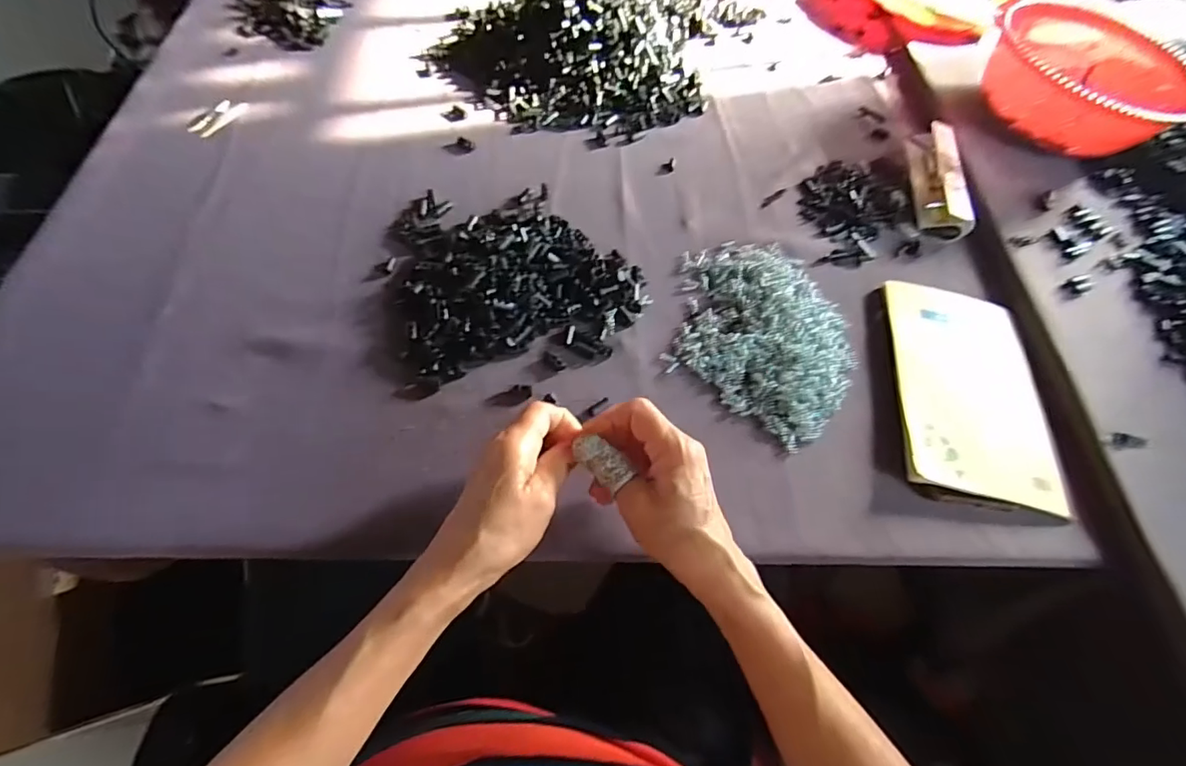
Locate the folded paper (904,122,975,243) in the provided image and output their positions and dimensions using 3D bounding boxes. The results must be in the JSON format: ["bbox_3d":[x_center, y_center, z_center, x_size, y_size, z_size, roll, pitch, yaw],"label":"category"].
[{"bbox_3d":[0.382,-0.226,0.577,0.045,0.030,0.147,13,61,-1],"label":"folded paper"}]

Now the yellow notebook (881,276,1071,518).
[{"bbox_3d":[0.330,0.005,0.457,0.137,0.012,0.210,13,61,-2],"label":"yellow notebook"}]

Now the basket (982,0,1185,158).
[{"bbox_3d":[0.580,-0.356,0.630,0.213,0.086,0.208,4,62,-7],"label":"basket"}]

